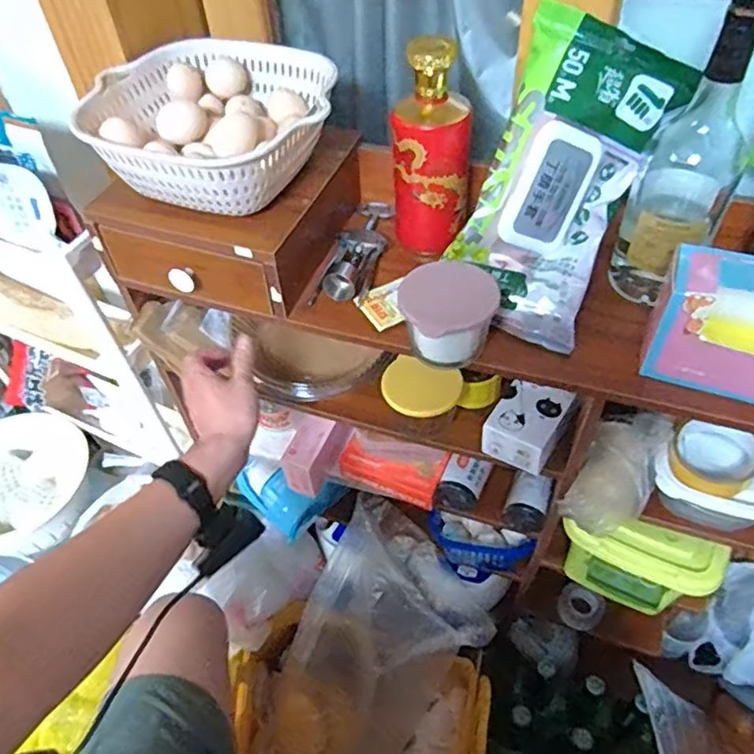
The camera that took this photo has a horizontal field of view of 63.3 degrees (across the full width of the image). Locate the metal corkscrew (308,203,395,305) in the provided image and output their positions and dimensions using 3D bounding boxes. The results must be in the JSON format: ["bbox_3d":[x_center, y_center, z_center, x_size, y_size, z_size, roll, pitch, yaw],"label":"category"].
[{"bbox_3d":[-0.019,-0.156,0.713,0.056,0.030,0.195,10,50,12],"label":"metal corkscrew"}]

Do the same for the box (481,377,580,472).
[{"bbox_3d":[0.175,0.052,0.701,0.079,0.045,0.097,27,56,24],"label":"box"}]

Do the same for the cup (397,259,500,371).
[{"bbox_3d":[0.067,-0.057,0.586,0.087,0.072,0.077,-4,49,0],"label":"cup"}]

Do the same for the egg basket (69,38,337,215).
[{"bbox_3d":[-0.166,-0.264,0.636,0.236,0.073,0.225,-2,49,2],"label":"egg basket"}]

